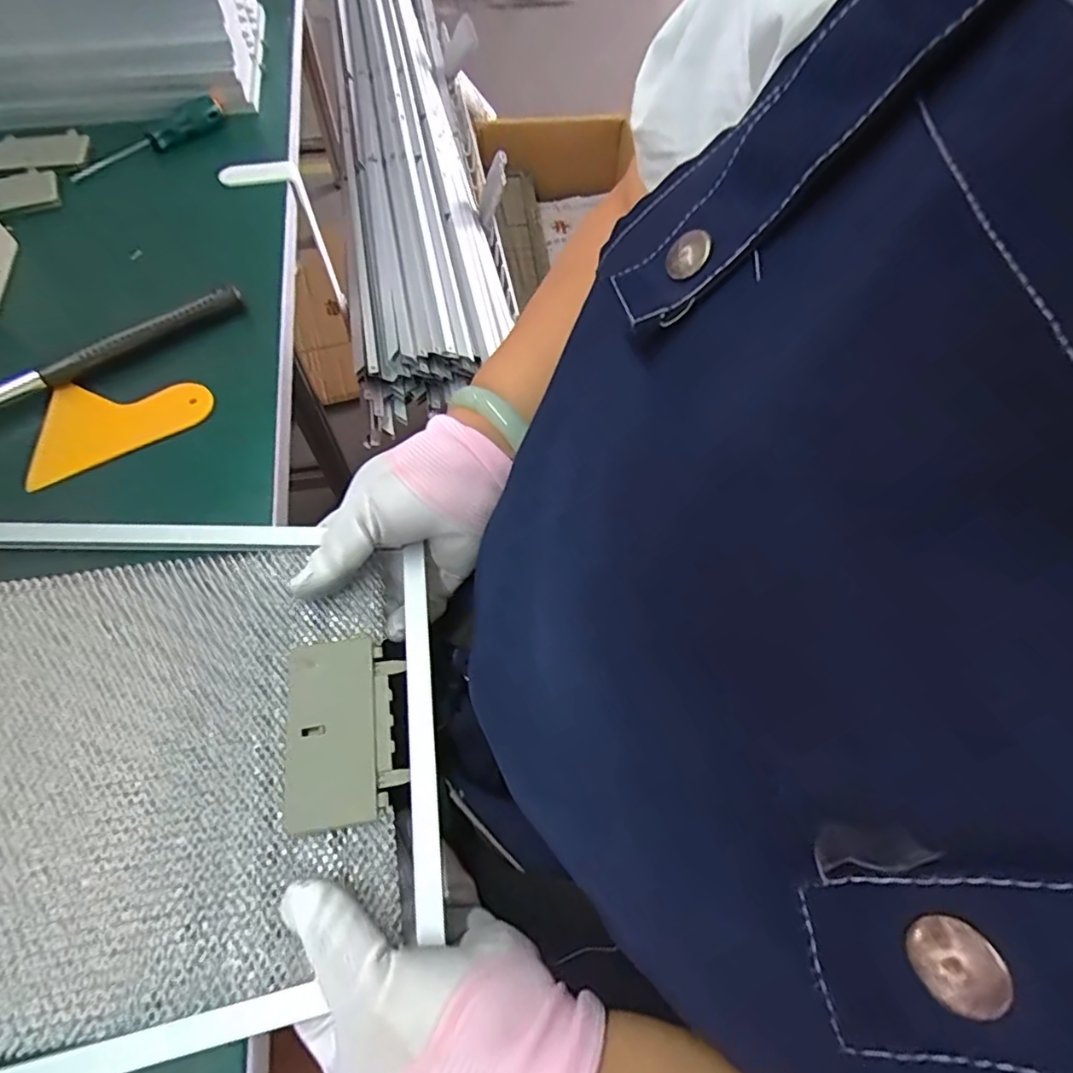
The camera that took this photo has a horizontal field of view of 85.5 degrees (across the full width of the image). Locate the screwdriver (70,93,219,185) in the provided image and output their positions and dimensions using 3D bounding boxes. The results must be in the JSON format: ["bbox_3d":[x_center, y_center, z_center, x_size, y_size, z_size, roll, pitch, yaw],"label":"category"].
[{"bbox_3d":[-0.343,-0.351,0.511,0.020,0.019,0.137,40,68,19],"label":"screwdriver"}]

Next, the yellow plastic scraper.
[{"bbox_3d":[-0.259,-0.071,0.365,0.097,0.010,0.072,-9,62,-6],"label":"yellow plastic scraper"}]

